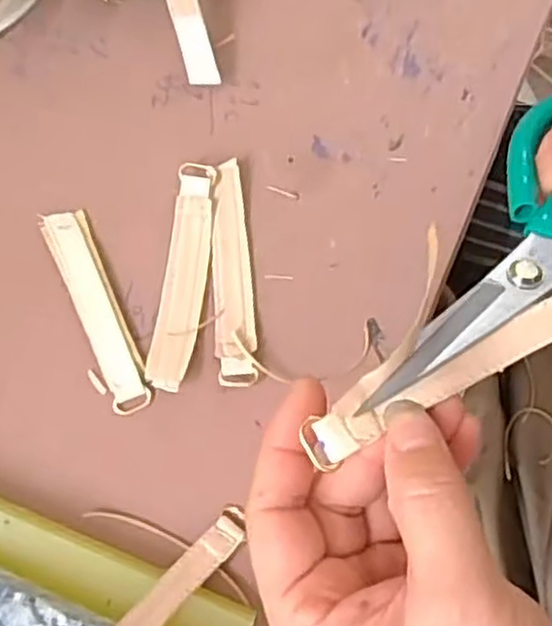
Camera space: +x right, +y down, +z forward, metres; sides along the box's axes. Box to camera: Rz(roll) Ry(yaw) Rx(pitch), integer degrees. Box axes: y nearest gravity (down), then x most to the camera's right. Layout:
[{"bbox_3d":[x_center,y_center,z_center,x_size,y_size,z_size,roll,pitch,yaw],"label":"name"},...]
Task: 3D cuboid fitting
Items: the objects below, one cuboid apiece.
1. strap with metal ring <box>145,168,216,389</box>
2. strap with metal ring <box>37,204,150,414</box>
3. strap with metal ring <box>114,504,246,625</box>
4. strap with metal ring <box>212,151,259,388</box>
[{"bbox_3d":[-0.041,-0.016,0.329,0.019,0.012,0.099,8,82,3],"label":"strap with metal ring"},{"bbox_3d":[-0.080,-0.002,0.333,0.020,0.004,0.095,-24,81,-2],"label":"strap with metal ring"},{"bbox_3d":[-0.044,0.112,0.290,0.014,0.011,0.096,45,52,7],"label":"strap with metal ring"},{"bbox_3d":[-0.019,-0.018,0.330,0.018,0.008,0.098,-2,81,1],"label":"strap with metal ring"}]

